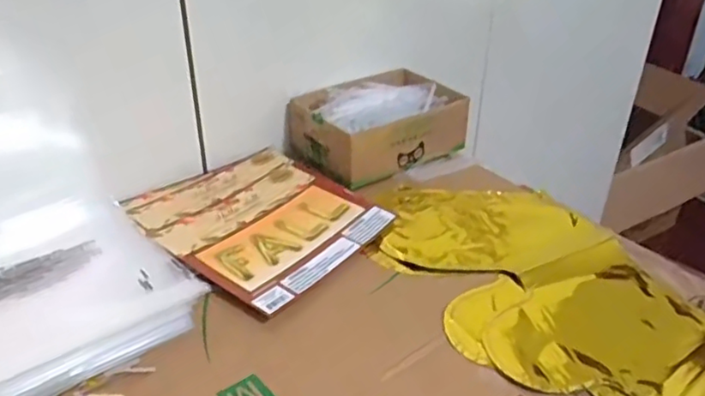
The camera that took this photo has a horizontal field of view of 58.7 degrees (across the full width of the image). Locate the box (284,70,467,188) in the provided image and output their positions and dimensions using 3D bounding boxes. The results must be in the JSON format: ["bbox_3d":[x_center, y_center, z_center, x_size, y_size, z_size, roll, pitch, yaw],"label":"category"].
[{"bbox_3d":[0.031,-0.099,0.767,0.182,0.067,0.141,-20,40,-29],"label":"box"}]

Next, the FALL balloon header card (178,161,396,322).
[{"bbox_3d":[-0.057,0.034,0.617,0.120,0.010,0.211,24,40,29],"label":"FALL balloon header card"}]

